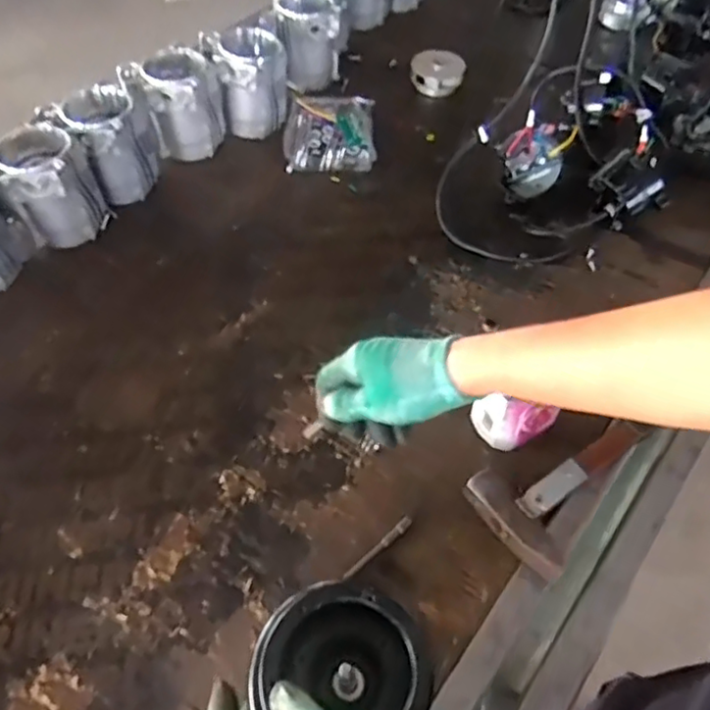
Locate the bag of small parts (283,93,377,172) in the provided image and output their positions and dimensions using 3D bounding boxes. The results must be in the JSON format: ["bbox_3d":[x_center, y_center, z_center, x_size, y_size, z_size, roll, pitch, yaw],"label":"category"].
[{"bbox_3d":[-0.042,-0.375,1.055,0.147,0.037,0.179,-1,53,-2],"label":"bag of small parts"}]

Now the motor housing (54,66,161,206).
[{"bbox_3d":[-0.357,-0.320,0.944,0.126,0.146,0.139,-26,57,-19],"label":"motor housing"}]

